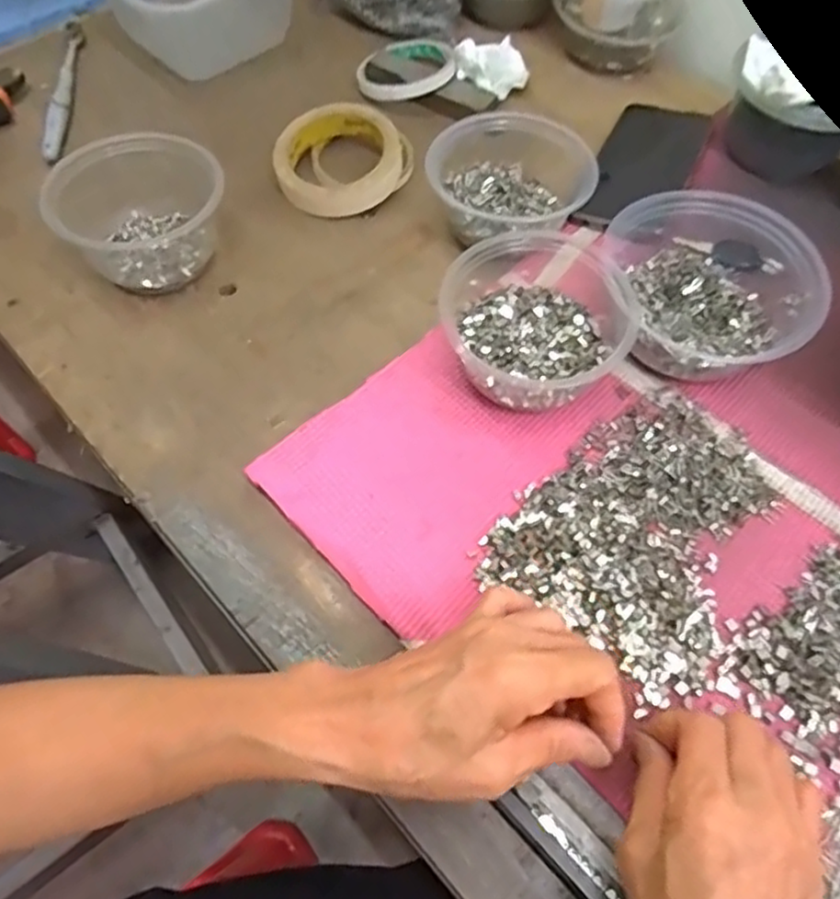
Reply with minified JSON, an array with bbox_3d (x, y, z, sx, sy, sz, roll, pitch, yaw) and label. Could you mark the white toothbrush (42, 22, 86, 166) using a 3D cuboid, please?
[{"bbox_3d":[-0.307,-0.313,0.589,0.016,0.011,0.181,-7,63,-2],"label":"white toothbrush"}]

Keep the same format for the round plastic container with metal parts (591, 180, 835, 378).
[{"bbox_3d":[0.187,-0.114,0.453,0.133,0.058,0.148,14,62,7],"label":"round plastic container with metal parts"}]

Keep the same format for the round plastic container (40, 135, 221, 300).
[{"bbox_3d":[-0.198,-0.165,0.485,0.102,0.067,0.102,1,61,-1],"label":"round plastic container"}]

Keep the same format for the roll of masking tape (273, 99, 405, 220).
[{"bbox_3d":[-0.065,-0.229,0.547,0.098,0.035,0.098,1,61,-1],"label":"roll of masking tape"}]

